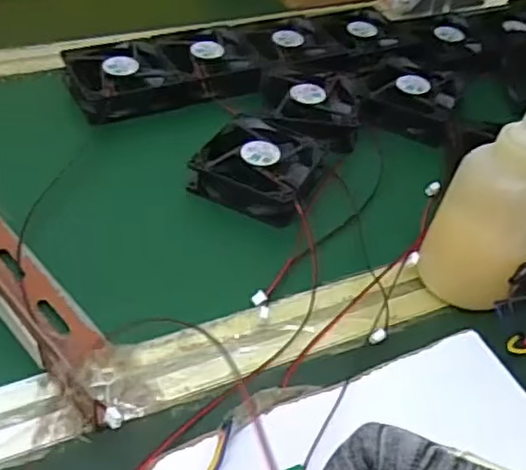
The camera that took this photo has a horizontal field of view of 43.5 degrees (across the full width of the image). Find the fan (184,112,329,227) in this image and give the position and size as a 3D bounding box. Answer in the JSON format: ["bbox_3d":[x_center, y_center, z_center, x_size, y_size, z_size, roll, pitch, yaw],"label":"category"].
[{"bbox_3d":[-0.002,-0.051,0.488,0.083,0.029,0.093,17,40,15],"label":"fan"}]

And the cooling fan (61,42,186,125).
[{"bbox_3d":[-0.117,-0.130,0.551,0.087,0.025,0.078,-14,42,-22],"label":"cooling fan"}]

